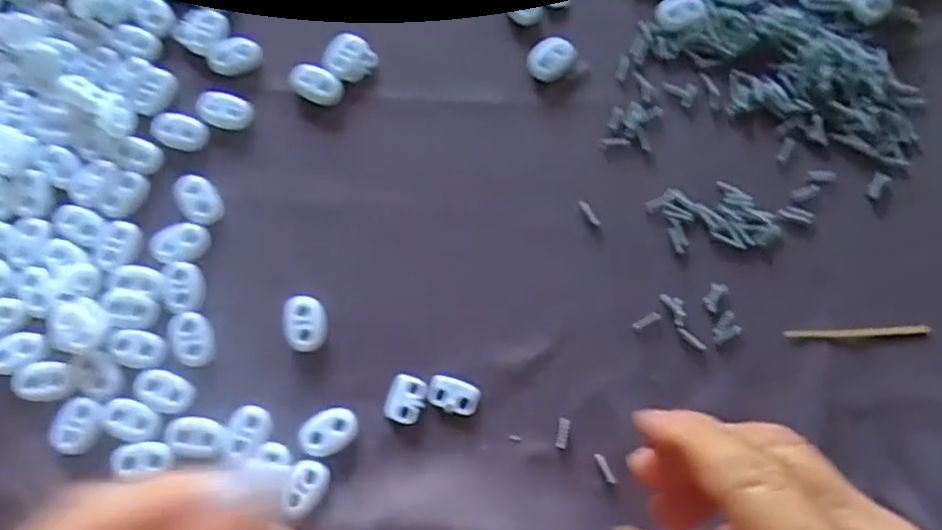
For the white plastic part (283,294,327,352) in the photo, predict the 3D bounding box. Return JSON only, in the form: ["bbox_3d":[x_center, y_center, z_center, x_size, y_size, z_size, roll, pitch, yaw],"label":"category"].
[{"bbox_3d":[-0.069,0.025,0.299,0.017,0.009,0.023,-4,74,-3],"label":"white plastic part"}]

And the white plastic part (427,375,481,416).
[{"bbox_3d":[-0.007,0.053,0.290,0.021,0.004,0.014,13,74,3],"label":"white plastic part"}]

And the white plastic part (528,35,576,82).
[{"bbox_3d":[0.038,-0.096,0.330,0.023,0.005,0.019,-38,78,-12],"label":"white plastic part"}]

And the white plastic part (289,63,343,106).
[{"bbox_3d":[-0.071,-0.082,0.325,0.025,0.008,0.016,29,75,7],"label":"white plastic part"}]

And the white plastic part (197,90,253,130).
[{"bbox_3d":[-0.110,-0.069,0.321,0.025,0.008,0.017,11,74,2],"label":"white plastic part"}]

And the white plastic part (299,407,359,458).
[{"bbox_3d":[-0.057,0.067,0.287,0.024,0.005,0.017,-33,77,-10],"label":"white plastic part"}]

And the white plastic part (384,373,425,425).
[{"bbox_3d":[-0.026,0.054,0.289,0.015,0.004,0.019,13,74,3],"label":"white plastic part"}]

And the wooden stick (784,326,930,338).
[{"bbox_3d":[0.160,0.028,0.297,0.058,0.004,0.004,-1,73,-2],"label":"wooden stick"}]

